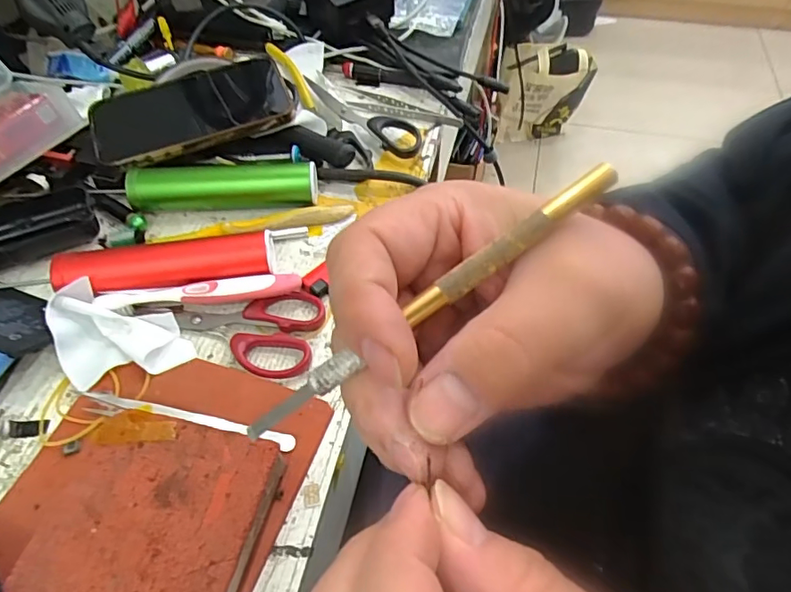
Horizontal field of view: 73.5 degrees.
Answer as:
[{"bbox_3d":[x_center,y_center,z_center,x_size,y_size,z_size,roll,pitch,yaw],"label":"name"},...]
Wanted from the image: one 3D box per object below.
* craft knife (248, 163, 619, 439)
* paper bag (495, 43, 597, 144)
[{"bbox_3d":[0.014,-0.001,0.157,0.132,0.004,0.007,-35,62,-9],"label":"craft knife"},{"bbox_3d":[0.440,-0.607,1.616,0.269,0.311,0.094,-7,52,-4],"label":"paper bag"}]

